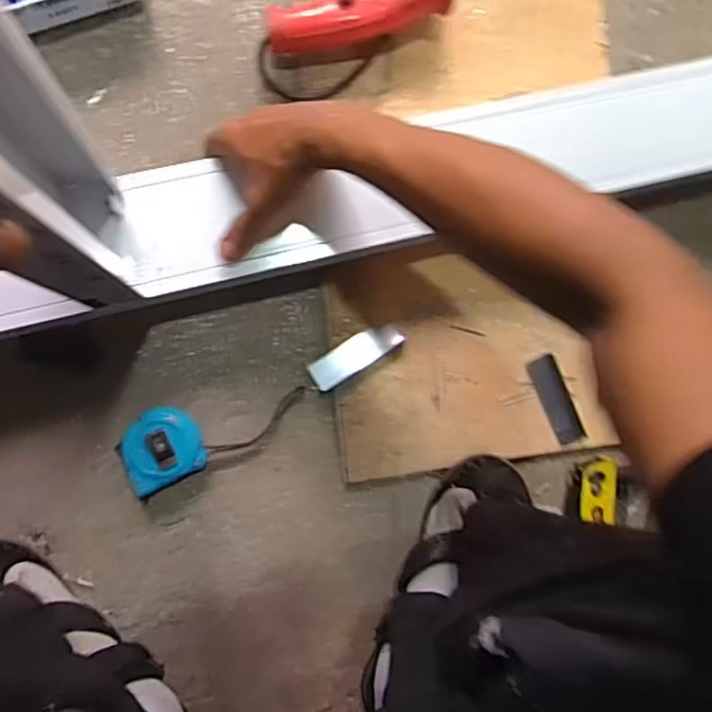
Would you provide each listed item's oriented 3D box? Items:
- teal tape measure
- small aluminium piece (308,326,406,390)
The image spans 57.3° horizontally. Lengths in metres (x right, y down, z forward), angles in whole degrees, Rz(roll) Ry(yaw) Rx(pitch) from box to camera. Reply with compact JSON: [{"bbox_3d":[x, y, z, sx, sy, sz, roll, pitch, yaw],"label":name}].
[{"bbox_3d":[-0.175,0.082,0.589,0.070,0.031,0.067,-25,95,-7],"label":"teal tape measure"},{"bbox_3d":[0.001,0.000,0.627,0.094,0.011,0.031,-32,96,-6],"label":"small aluminium piece"}]

